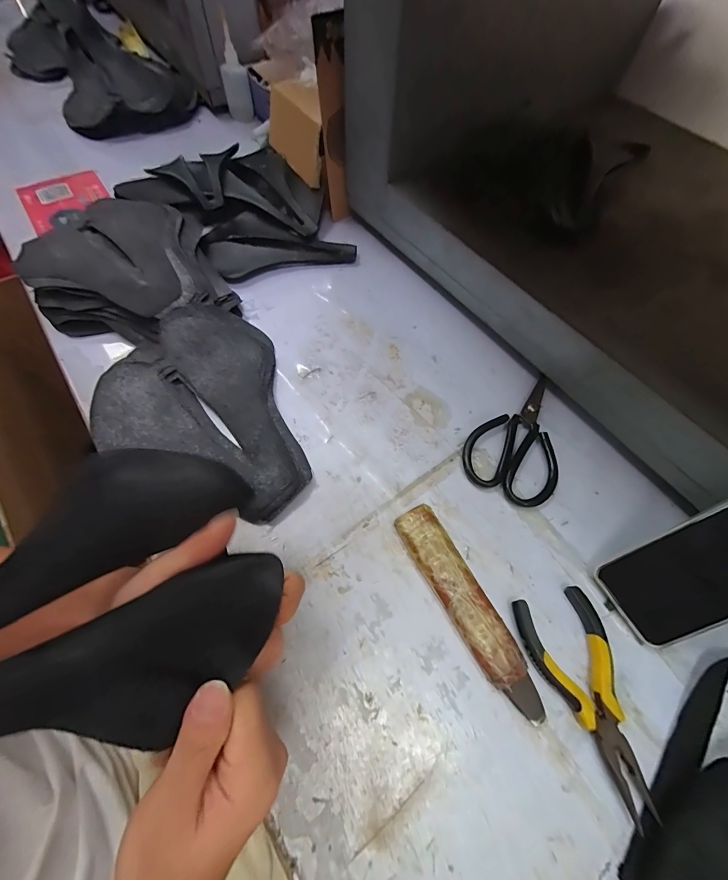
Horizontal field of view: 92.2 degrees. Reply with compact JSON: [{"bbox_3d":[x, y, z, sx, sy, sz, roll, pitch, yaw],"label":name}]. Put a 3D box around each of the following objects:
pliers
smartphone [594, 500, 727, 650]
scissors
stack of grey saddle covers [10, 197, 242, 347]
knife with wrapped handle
[{"bbox_3d":[0.192,0.201,0.290,0.072,0.017,0.151,-26,67,-13],"label":"pliers"},{"bbox_3d":[0.290,0.106,0.290,0.161,0.007,0.075,-42,66,21],"label":"smartphone"},{"bbox_3d":[0.180,-0.009,0.395,0.097,0.013,0.161,28,66,13],"label":"scissors"},{"bbox_3d":[-0.326,-0.241,0.475,0.221,0.055,0.295,-26,67,-13],"label":"stack of grey saddle covers"},{"bbox_3d":[0.090,0.148,0.313,0.039,0.018,0.186,-25,66,-13],"label":"knife with wrapped handle"}]

